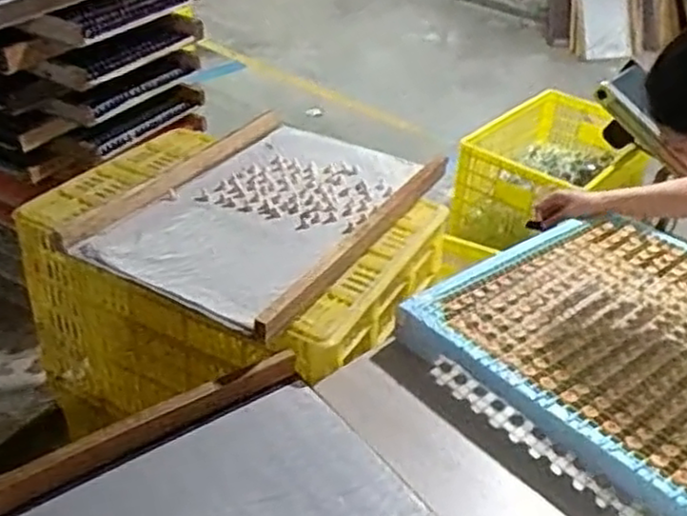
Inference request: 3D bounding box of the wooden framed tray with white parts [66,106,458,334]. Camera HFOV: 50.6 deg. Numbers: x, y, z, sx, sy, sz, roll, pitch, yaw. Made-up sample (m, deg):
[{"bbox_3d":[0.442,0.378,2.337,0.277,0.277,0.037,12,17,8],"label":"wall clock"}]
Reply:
[{"bbox_3d":[-0.128,-0.094,1.249,0.411,0.039,0.582,22,40,25],"label":"wooden framed tray with white parts"}]

